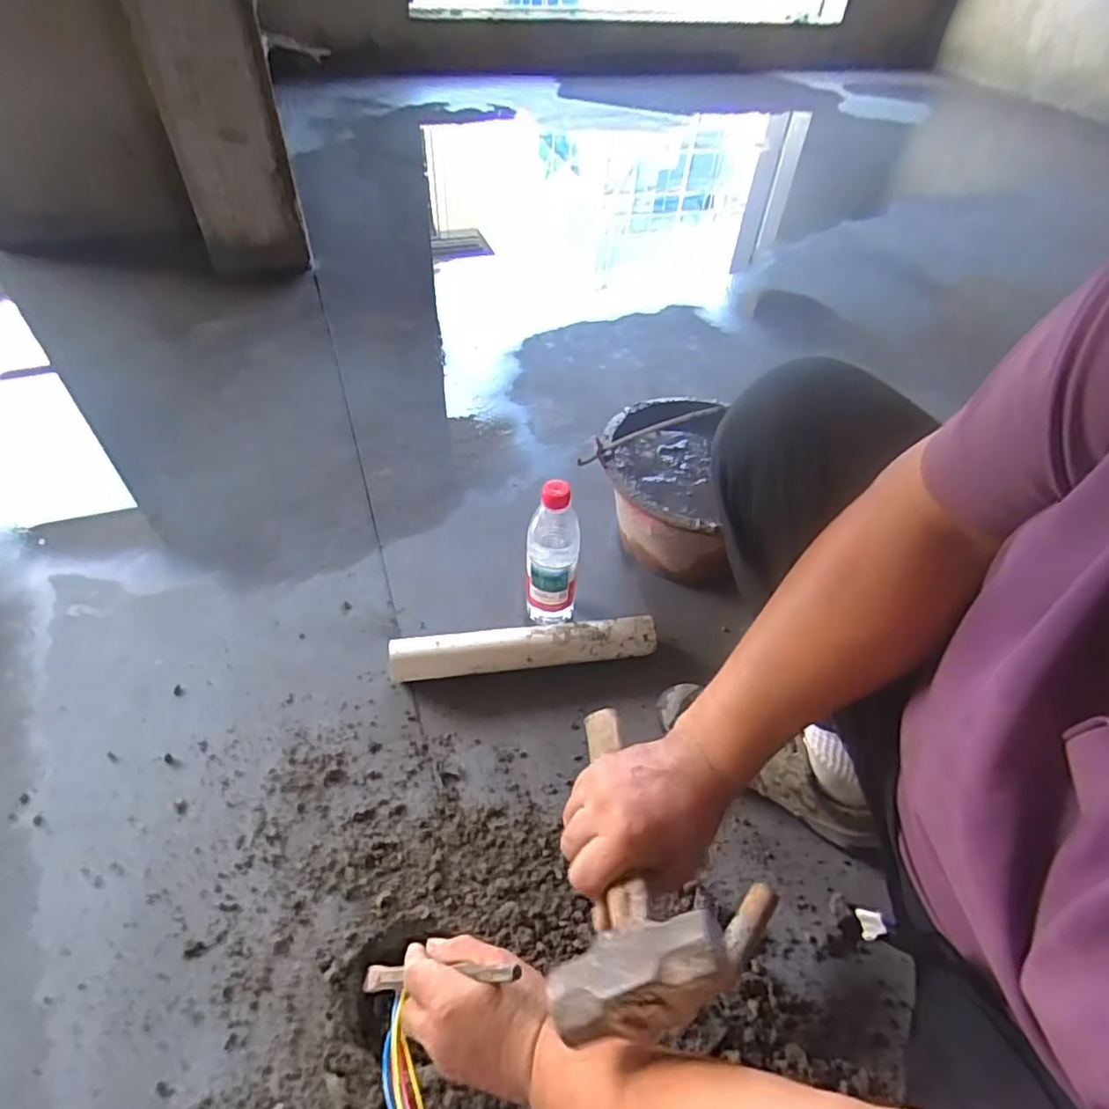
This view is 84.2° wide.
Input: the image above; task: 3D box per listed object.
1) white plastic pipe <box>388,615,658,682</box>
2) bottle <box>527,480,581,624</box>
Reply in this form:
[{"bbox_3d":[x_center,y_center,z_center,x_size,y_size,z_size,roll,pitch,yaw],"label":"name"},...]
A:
[{"bbox_3d":[-0.037,0.120,0.776,0.326,0.056,0.044,-5,48,-8],"label":"white plastic pipe"},{"bbox_3d":[-0.001,0.005,0.767,0.068,0.228,0.058,6,48,1],"label":"bottle"}]

